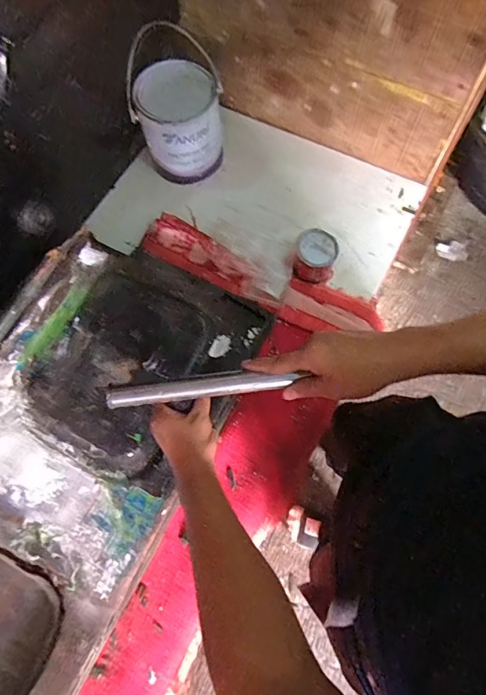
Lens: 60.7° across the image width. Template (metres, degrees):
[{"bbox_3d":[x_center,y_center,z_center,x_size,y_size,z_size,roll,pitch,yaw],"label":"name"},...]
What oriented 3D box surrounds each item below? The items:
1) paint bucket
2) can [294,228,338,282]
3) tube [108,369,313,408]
[{"bbox_3d":[-0.120,-0.430,0.794,0.151,0.166,0.151,-1,69,2],"label":"paint bucket"},{"bbox_3d":[0.128,-0.160,0.738,0.069,0.071,0.076,16,70,9],"label":"can"},{"bbox_3d":[-0.043,0.042,0.448,0.209,0.015,0.022,-6,68,3],"label":"tube"}]

